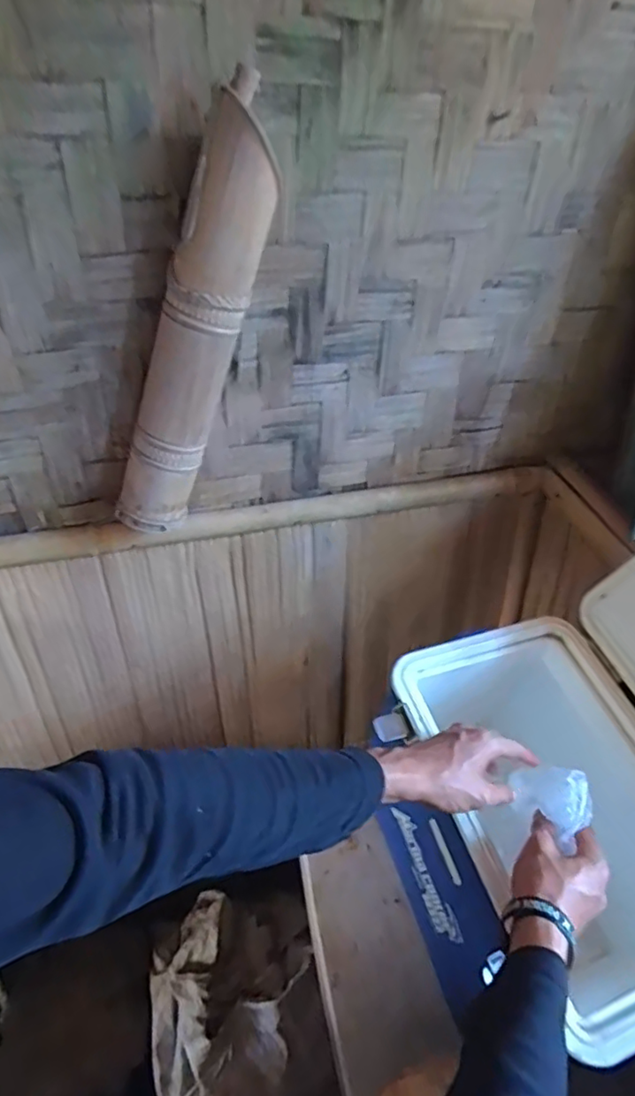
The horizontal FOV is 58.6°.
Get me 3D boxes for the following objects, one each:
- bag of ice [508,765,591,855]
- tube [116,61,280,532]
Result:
[{"bbox_3d":[0.221,0.240,0.530,0.039,0.072,0.078,9,49,2],"label":"bag of ice"},{"bbox_3d":[-0.123,-0.199,0.562,0.069,0.432,0.062,-13,47,-46],"label":"tube"}]

